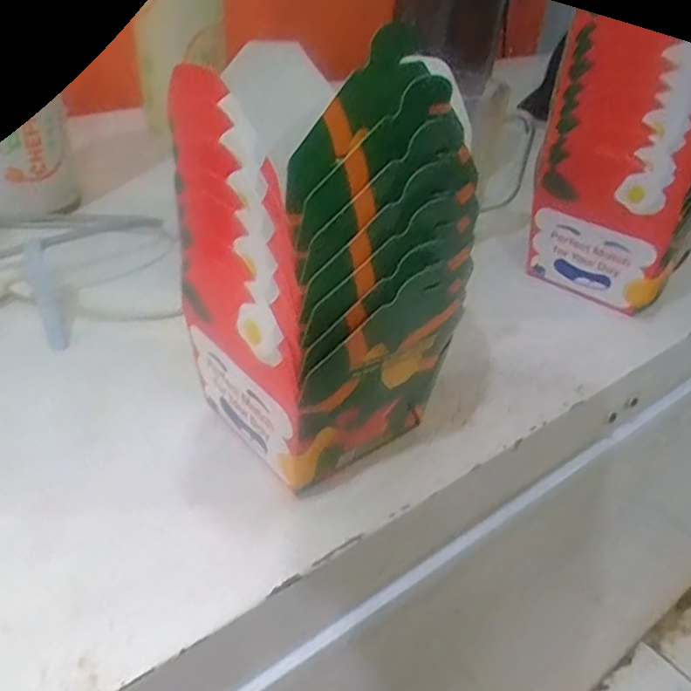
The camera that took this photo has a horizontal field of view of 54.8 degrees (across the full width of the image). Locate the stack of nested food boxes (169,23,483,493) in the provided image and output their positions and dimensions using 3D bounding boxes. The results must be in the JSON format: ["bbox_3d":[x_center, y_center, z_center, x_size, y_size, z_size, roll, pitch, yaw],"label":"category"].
[{"bbox_3d":[-0.012,-0.032,0.315,0.098,0.199,0.103,-23,44,-33],"label":"stack of nested food boxes"}]

